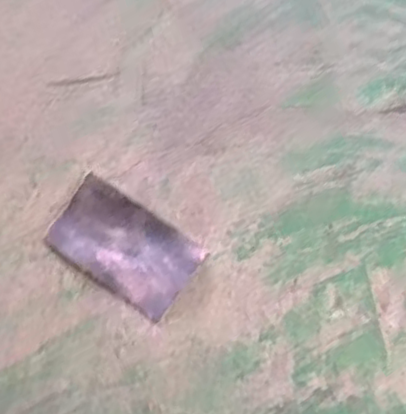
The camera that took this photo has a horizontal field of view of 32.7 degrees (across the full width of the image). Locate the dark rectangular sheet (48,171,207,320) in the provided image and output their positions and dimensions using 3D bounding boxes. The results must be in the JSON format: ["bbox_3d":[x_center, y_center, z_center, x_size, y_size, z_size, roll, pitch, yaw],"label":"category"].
[{"bbox_3d":[-0.063,0.031,0.551,0.113,0.012,0.067,36,80,8],"label":"dark rectangular sheet"}]

